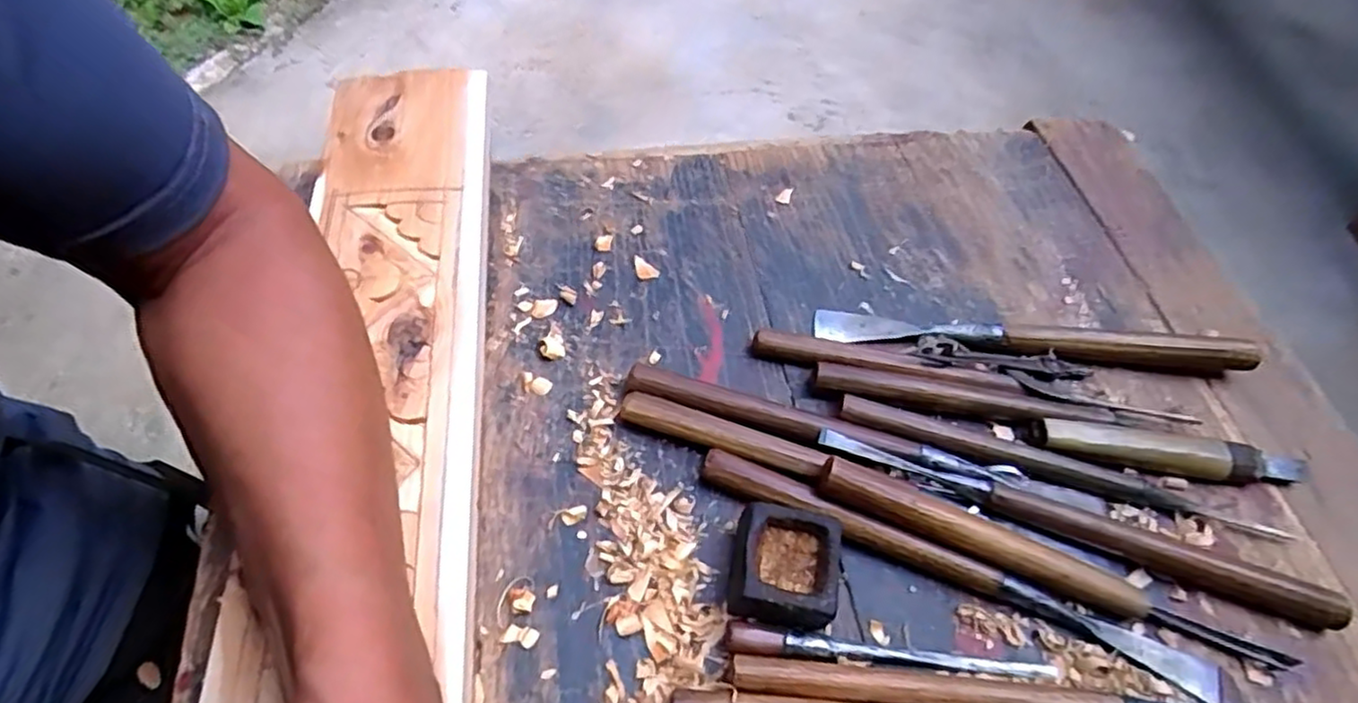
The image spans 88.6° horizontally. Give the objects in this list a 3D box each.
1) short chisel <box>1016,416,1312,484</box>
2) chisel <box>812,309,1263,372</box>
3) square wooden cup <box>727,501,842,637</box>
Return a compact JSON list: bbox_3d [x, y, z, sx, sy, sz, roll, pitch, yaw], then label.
[{"bbox_3d":[0.260,0.053,0.368,0.146,0.014,0.020,7,57,0],"label":"short chisel"},{"bbox_3d":[0.207,-0.008,0.404,0.245,0.022,0.022,7,57,1],"label":"chisel"},{"bbox_3d":[0.048,0.099,0.318,0.046,0.025,0.047,11,57,3],"label":"square wooden cup"}]

